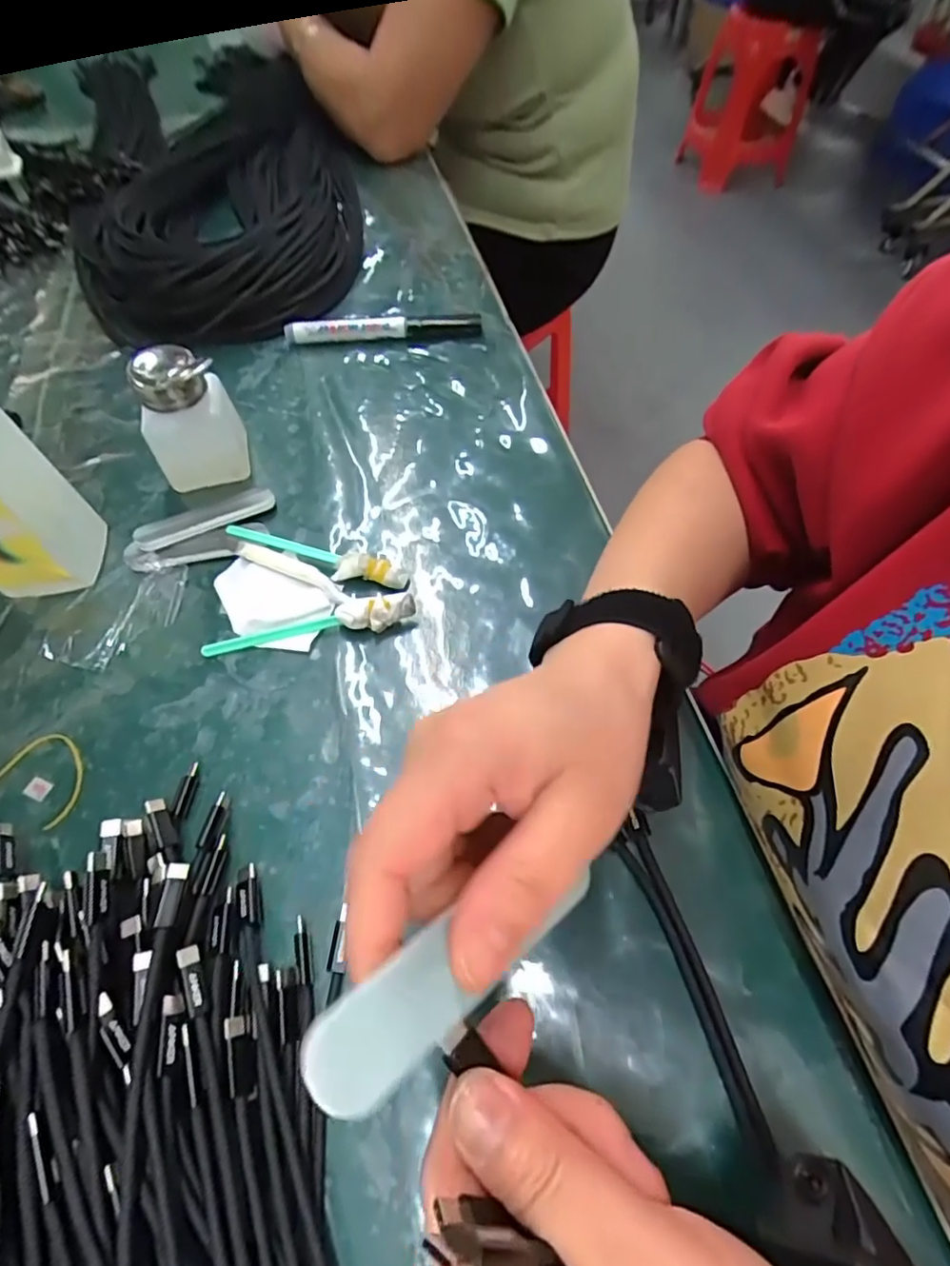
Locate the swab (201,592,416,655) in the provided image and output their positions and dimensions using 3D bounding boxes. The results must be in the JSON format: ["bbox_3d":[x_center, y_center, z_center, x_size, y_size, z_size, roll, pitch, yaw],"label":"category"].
[{"bbox_3d":[-0.094,-0.008,0.321,0.118,0.015,0.021,-8,60,-2],"label":"swab"}]

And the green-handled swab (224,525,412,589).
[{"bbox_3d":[-0.100,-0.046,0.347,0.119,0.011,0.019,13,61,10],"label":"green-handled swab"}]

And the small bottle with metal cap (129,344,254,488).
[{"bbox_3d":[-0.183,-0.136,0.359,0.056,0.082,0.042,-22,61,-10],"label":"small bottle with metal cap"}]

